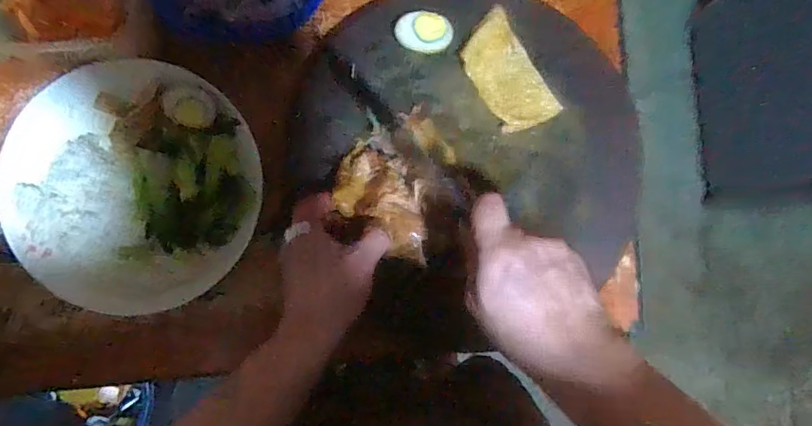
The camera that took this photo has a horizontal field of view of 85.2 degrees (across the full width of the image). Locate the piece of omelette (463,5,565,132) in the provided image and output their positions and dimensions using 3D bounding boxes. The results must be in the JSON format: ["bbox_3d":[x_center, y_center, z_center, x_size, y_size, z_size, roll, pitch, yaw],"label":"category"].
[{"bbox_3d":[0.102,-0.140,0.447,0.064,0.015,0.116,-32,89,-5],"label":"piece of omelette"}]

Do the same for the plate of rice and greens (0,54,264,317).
[{"bbox_3d":[-0.269,-0.029,0.442,0.237,0.043,0.232,0,87,-4],"label":"plate of rice and greens"}]

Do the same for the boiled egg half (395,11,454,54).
[{"bbox_3d":[0.017,-0.176,0.438,0.054,0.024,0.040,1,86,-4],"label":"boiled egg half"}]

